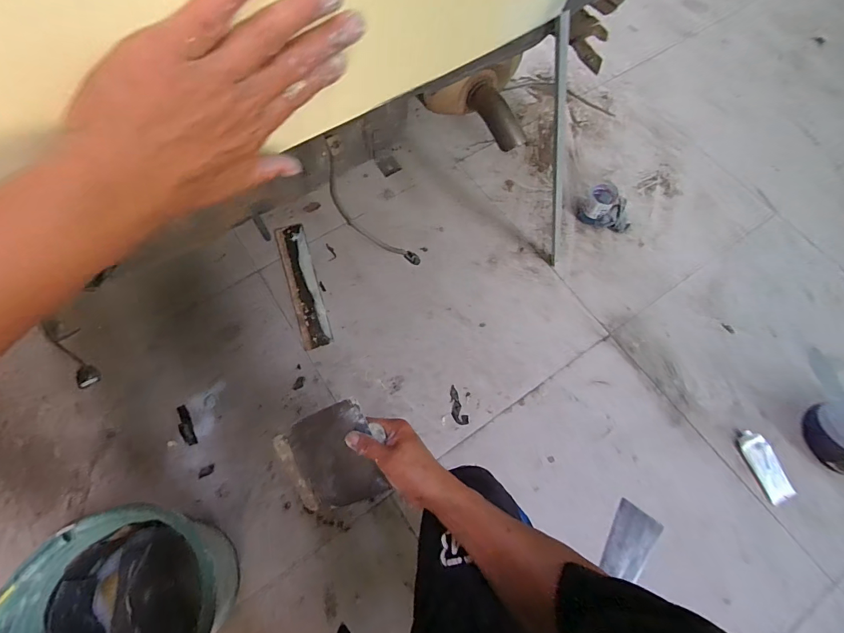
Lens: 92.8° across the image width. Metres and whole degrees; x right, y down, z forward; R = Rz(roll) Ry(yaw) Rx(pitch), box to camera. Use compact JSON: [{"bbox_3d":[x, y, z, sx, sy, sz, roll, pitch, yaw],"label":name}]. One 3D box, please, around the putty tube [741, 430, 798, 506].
[{"bbox_3d":[0.704,0.304,0.819,0.049,0.034,0.135,-15,72,-6],"label":"putty tube"}]

